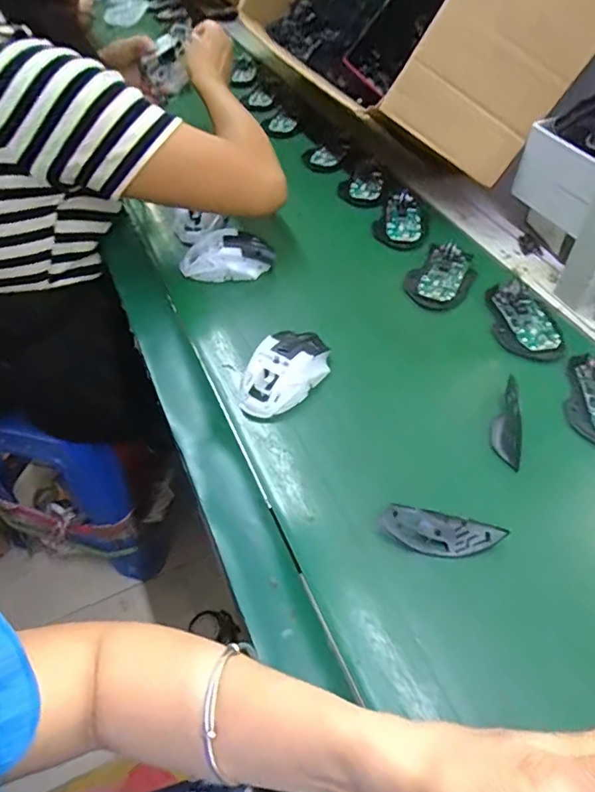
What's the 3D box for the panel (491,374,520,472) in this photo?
[{"bbox_3d":[0.198,0.024,0.497,0.021,0.023,0.091,9,65,10],"label":"panel"}]

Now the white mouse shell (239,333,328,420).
[{"bbox_3d":[-0.013,-0.026,0.535,0.061,0.038,0.107,29,57,24],"label":"white mouse shell"}]

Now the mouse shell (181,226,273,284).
[{"bbox_3d":[-0.088,-0.173,0.661,0.116,0.047,0.057,-16,52,-11],"label":"mouse shell"}]

